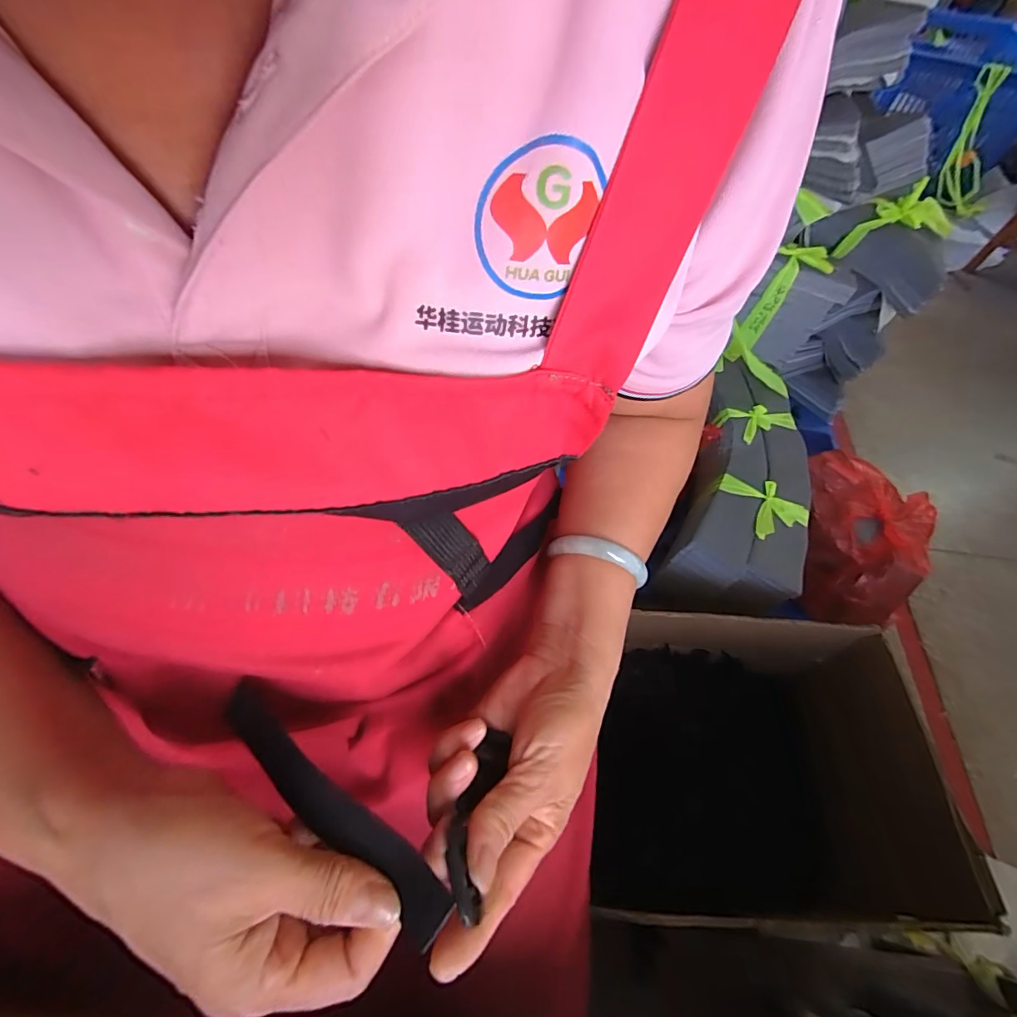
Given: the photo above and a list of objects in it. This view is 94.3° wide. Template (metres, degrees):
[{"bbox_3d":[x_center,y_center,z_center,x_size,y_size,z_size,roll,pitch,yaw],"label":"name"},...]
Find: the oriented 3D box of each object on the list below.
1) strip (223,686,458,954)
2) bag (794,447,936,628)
[{"bbox_3d":[-0.084,0.133,0.214,0.141,0.017,0.022,33,62,18],"label":"strip"},{"bbox_3d":[0.707,0.062,0.944,0.231,0.117,0.349,16,59,6],"label":"bag"}]

